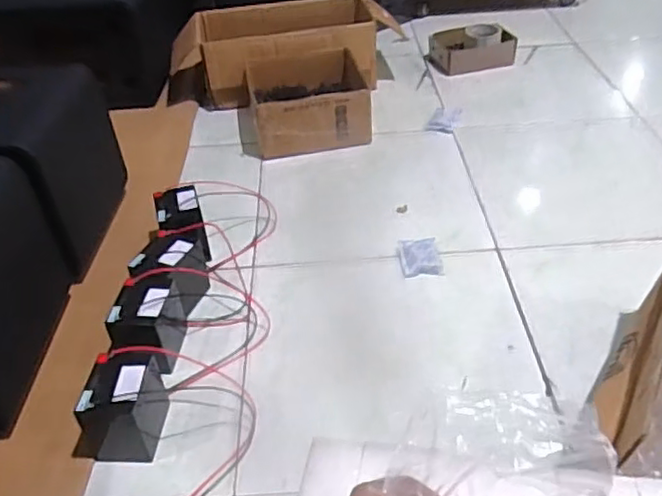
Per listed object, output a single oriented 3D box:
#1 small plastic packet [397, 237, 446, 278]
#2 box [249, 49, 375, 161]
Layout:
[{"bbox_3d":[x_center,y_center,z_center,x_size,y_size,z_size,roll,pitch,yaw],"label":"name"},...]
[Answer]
[{"bbox_3d":[0.144,0.015,1.022,0.067,0.022,0.075,-7,41,-1],"label":"small plastic packet"},{"bbox_3d":[-0.052,-0.308,1.343,0.249,0.112,0.245,-8,42,-2],"label":"box"}]

